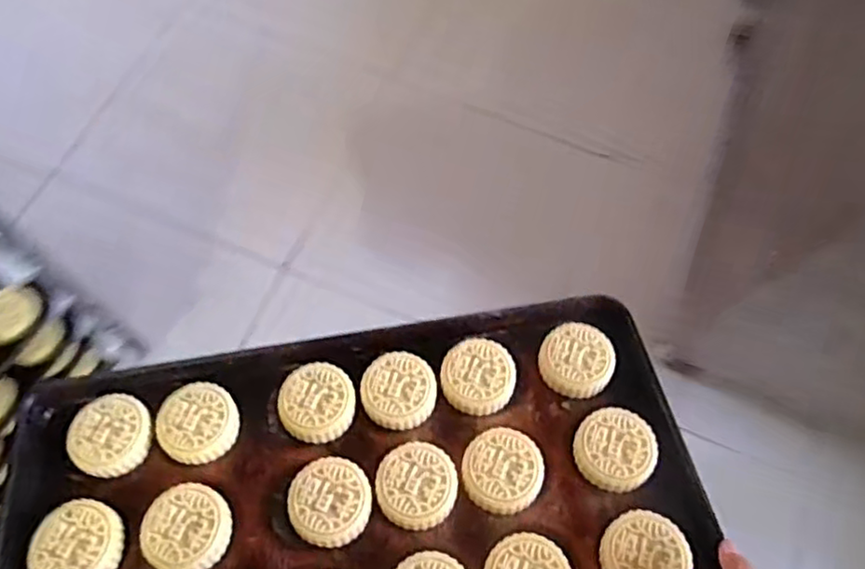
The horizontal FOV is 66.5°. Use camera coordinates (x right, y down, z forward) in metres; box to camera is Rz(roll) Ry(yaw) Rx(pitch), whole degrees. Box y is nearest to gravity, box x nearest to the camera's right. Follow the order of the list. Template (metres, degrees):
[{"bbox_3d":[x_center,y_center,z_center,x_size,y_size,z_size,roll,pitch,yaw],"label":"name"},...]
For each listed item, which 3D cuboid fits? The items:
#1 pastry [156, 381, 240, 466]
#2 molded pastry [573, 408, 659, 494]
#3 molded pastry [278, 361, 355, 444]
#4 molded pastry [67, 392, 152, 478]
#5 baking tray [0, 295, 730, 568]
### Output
[{"bbox_3d":[-0.220,0.129,0.619,0.072,0.021,0.071,1,66,-1],"label":"pastry"},{"bbox_3d":[0.169,0.151,0.608,0.070,0.021,0.074,10,66,3],"label":"molded pastry"},{"bbox_3d":[-0.110,0.112,0.632,0.068,0.020,0.075,-15,67,-8],"label":"molded pastry"},{"bbox_3d":[-0.298,0.138,0.611,0.069,0.016,0.075,1,66,-1],"label":"molded pastry"},{"bbox_3d":[-0.060,0.224,0.566,0.581,0.040,0.399,-9,57,-6],"label":"baking tray"}]

